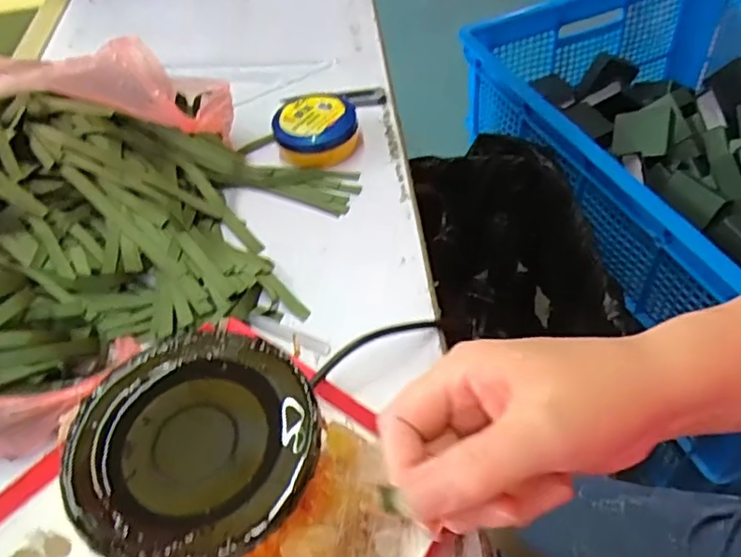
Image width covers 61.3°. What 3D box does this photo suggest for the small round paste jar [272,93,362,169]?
[{"bbox_3d":[-0.047,-0.129,0.543,0.072,0.037,0.063,-11,49,-2],"label":"small round paste jar"}]

